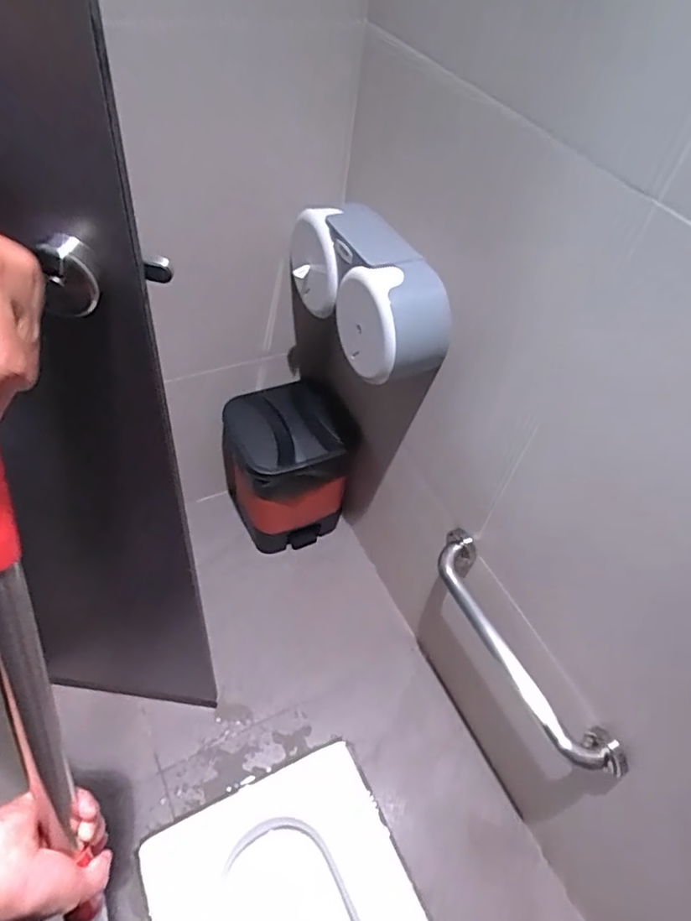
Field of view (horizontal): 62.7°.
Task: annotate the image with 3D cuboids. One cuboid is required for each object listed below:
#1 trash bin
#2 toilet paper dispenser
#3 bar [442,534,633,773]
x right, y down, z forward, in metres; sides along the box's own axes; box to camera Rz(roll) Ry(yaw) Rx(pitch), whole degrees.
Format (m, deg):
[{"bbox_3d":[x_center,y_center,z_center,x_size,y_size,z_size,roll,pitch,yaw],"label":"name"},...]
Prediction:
[{"bbox_3d":[-0.122,0.030,1.351,0.255,0.351,0.264,-17,57,-23],"label":"trash bin"},{"bbox_3d":[0.045,-0.286,0.960,0.155,0.173,0.336,-20,58,-25],"label":"toilet paper dispenser"},{"bbox_3d":[0.267,0.290,0.887,0.068,0.059,0.408,-17,57,-23],"label":"bar"}]

